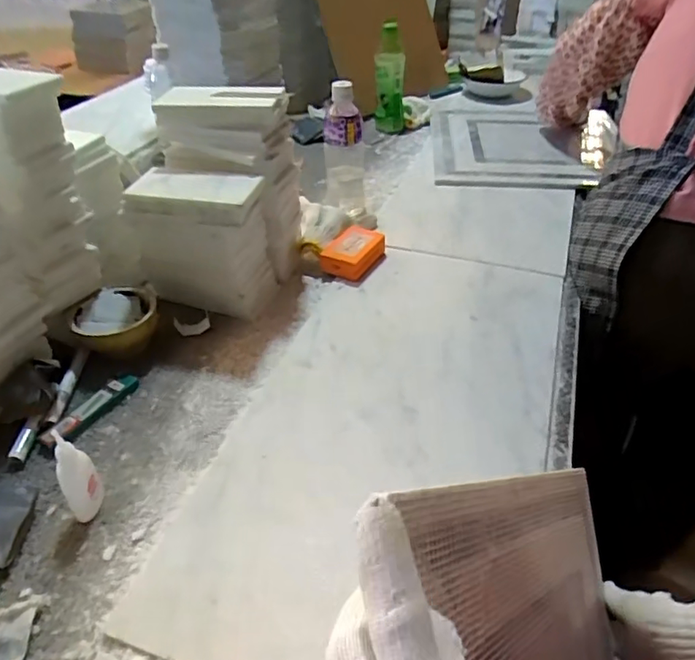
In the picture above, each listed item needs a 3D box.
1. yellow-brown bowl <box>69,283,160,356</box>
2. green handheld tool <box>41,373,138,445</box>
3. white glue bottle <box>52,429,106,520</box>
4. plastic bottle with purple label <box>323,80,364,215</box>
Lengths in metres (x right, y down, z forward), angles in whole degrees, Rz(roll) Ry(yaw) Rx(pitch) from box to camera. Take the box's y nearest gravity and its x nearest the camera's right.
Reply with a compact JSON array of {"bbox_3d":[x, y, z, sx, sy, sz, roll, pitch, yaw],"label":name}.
[{"bbox_3d":[-0.277,-0.007,0.679,0.094,0.050,0.095,-13,41,-14],"label":"yellow-brown bowl"},{"bbox_3d":[-0.276,0.084,0.605,0.027,0.007,0.112,25,46,28],"label":"green handheld tool"},{"bbox_3d":[-0.239,0.125,0.489,0.031,0.091,0.031,-26,46,-27],"label":"white glue bottle"},{"bbox_3d":[-0.004,-0.284,0.886,0.066,0.195,0.059,-3,40,-2],"label":"plastic bottle with purple label"}]

